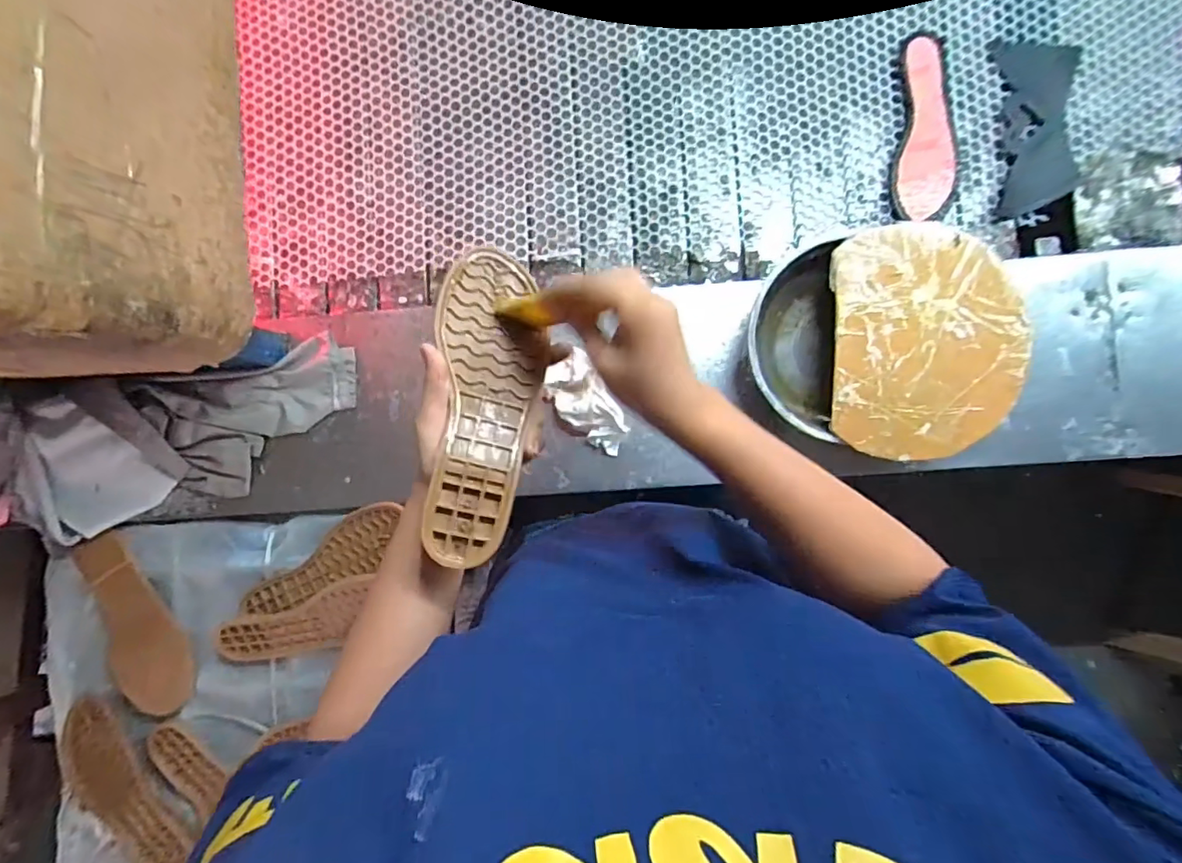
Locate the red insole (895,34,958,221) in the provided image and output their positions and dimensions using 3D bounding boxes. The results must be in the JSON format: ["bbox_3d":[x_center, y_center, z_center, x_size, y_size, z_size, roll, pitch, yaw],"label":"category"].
[{"bbox_3d":[0.413,-0.368,0.663,0.068,0.015,0.223,3,88,2],"label":"red insole"}]

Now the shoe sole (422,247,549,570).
[{"bbox_3d":[-0.080,-0.024,0.411,0.075,0.027,0.235,6,72,-15],"label":"shoe sole"}]

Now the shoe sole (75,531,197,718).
[{"bbox_3d":[-0.553,0.236,0.666,0.095,0.016,0.225,-20,87,1],"label":"shoe sole"}]

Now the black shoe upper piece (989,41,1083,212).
[{"bbox_3d":[0.545,-0.372,0.662,0.093,0.008,0.211,1,87,2],"label":"black shoe upper piece"}]

